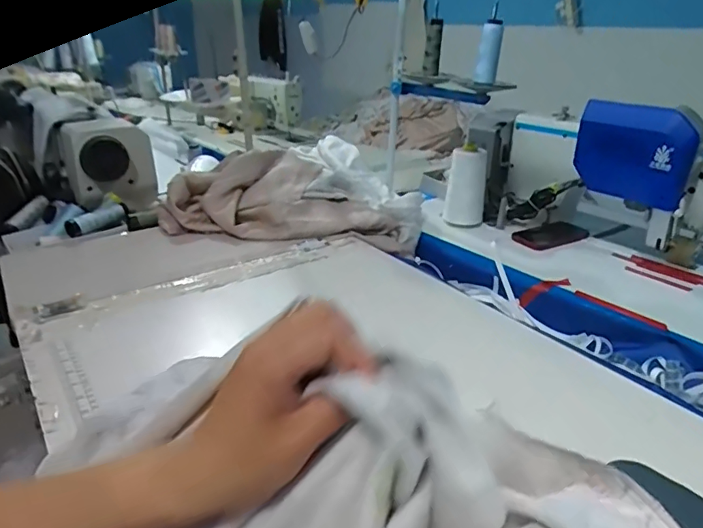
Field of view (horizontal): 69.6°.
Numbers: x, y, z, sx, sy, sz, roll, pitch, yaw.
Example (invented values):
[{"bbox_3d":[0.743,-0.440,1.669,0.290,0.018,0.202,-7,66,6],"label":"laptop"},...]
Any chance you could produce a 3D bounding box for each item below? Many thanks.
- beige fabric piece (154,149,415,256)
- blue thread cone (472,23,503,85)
[{"bbox_3d":[-0.107,-0.112,0.993,0.473,0.150,0.250,3,24,5],"label":"beige fabric piece"},{"bbox_3d":[0.245,-0.376,0.907,0.041,0.097,0.032,7,25,14],"label":"blue thread cone"}]

